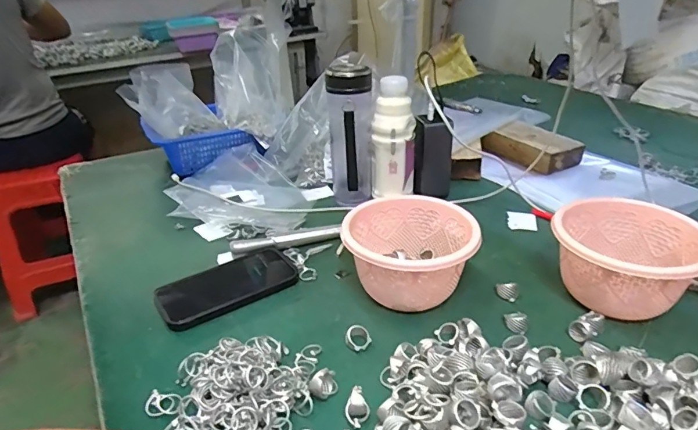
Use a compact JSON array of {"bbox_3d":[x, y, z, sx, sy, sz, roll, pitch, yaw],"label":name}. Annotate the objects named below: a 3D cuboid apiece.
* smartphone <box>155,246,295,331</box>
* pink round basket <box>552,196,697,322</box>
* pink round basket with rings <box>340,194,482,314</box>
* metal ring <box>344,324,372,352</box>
[{"bbox_3d":[-0.143,0.081,0.545,0.161,0.011,0.092,-23,34,-31],"label":"smartphone"},{"bbox_3d":[0.298,0.048,0.496,0.127,0.079,0.144,-26,36,-34],"label":"pink round basket"},{"bbox_3d":[0.072,0.044,0.524,0.129,0.082,0.132,-3,29,2],"label":"pink round basket with rings"},{"bbox_3d":[0.009,0.126,0.467,0.025,0.014,0.025,-3,29,2],"label":"metal ring"}]

